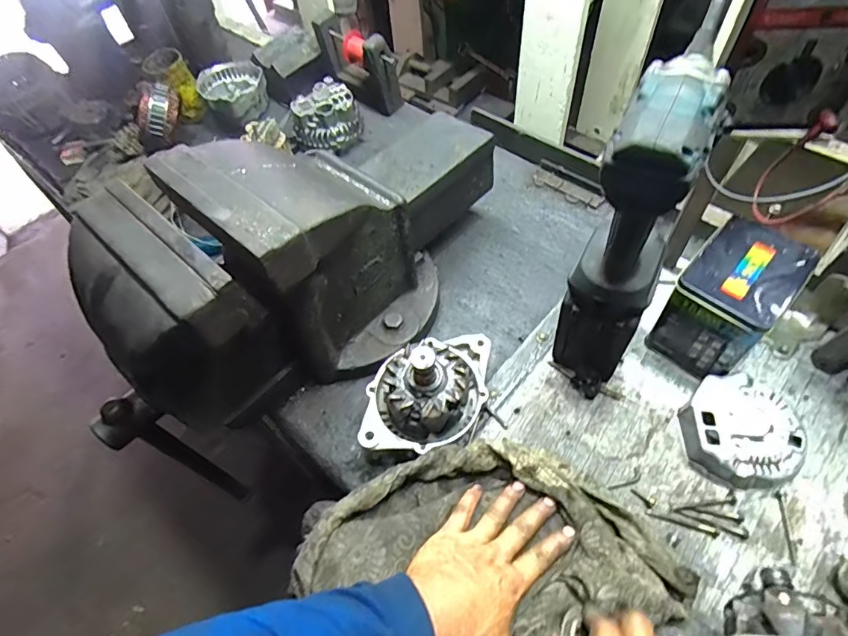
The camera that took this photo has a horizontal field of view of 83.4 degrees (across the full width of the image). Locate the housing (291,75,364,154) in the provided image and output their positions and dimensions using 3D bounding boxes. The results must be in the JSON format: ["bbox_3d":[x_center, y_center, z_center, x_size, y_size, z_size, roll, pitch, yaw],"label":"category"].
[{"bbox_3d":[-0.177,-0.363,0.861,0.104,0.067,0.122,38,67,26],"label":"housing"}]

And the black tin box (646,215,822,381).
[{"bbox_3d":[0.331,-0.015,0.522,0.098,0.128,0.125,38,67,26],"label":"black tin box"}]

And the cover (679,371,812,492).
[{"bbox_3d":[0.330,0.116,0.492,0.114,0.036,0.112,-7,56,0],"label":"cover"}]

